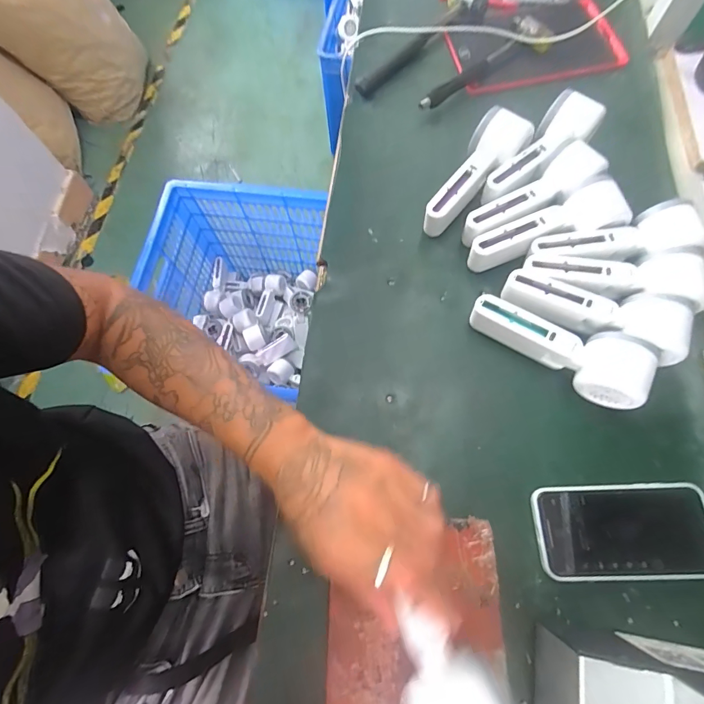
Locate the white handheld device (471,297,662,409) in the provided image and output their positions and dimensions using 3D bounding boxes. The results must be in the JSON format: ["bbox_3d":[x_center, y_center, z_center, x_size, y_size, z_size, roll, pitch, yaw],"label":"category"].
[{"bbox_3d":[0.192,-0.002,0.376,0.161,0.063,0.049,24,73,9],"label":"white handheld device"}]

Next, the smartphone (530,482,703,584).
[{"bbox_3d":[0.236,0.156,0.340,0.148,0.015,0.076,-3,71,0],"label":"smartphone"}]

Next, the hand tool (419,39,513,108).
[{"bbox_3d":[0.152,-0.362,0.518,0.162,0.019,0.016,-37,74,-11],"label":"hand tool"}]

